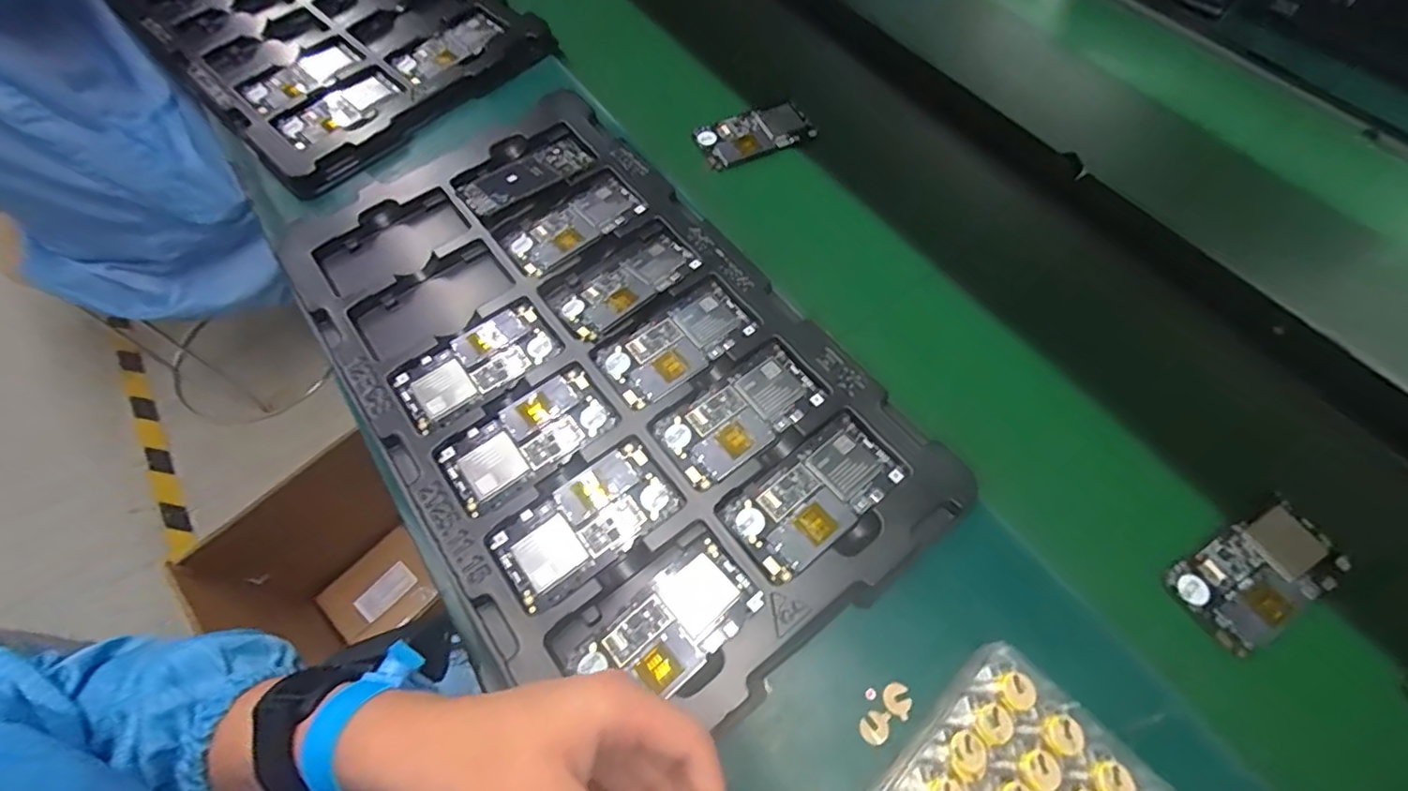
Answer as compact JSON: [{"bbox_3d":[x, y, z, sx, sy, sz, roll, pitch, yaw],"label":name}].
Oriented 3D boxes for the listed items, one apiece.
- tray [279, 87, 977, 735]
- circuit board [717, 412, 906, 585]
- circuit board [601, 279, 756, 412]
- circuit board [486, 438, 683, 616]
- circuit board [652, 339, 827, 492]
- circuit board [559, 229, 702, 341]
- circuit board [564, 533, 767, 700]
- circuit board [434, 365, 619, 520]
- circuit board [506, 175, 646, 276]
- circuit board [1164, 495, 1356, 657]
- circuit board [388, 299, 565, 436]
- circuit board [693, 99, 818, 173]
[{"bbox_3d":[-0.101,-0.031,0.479,0.329,0.025,0.534,-35,66,-16],"label":"tray"},{"bbox_3d":[0.080,0.071,0.426,0.126,0.004,0.066,-35,65,-15],"label":"circuit board"},{"bbox_3d":[-0.021,-0.043,0.492,0.122,0.005,0.060,-34,65,-15],"label":"circuit board"},{"bbox_3d":[-0.085,0.091,0.425,0.126,0.006,0.068,-34,65,-15],"label":"circuit board"},{"bbox_3d":[0.029,0.014,0.462,0.125,0.006,0.066,-34,65,-15],"label":"circuit board"},{"bbox_3d":[-0.066,-0.099,0.517,0.123,0.004,0.055,-37,66,-16],"label":"circuit board"},{"bbox_3d":[-0.022,0.152,0.387,0.118,0.007,0.063,-40,55,-18],"label":"circuit board"},{"bbox_3d":[-0.135,0.033,0.457,0.127,0.005,0.067,-35,66,-16],"label":"circuit board"},{"bbox_3d":[-0.120,-0.159,0.547,0.122,0.010,0.056,-34,68,-16],"label":"circuit board"},{"bbox_3d":[0.393,0.124,0.418,0.122,0.008,0.063,-29,64,-13],"label":"circuit board"},{"bbox_3d":[-0.186,-0.026,0.487,0.128,0.008,0.063,-35,68,-17],"label":"circuit board"},{"bbox_3d":[0.054,-0.276,0.626,0.116,0.013,0.060,-18,64,-9],"label":"circuit board"}]

